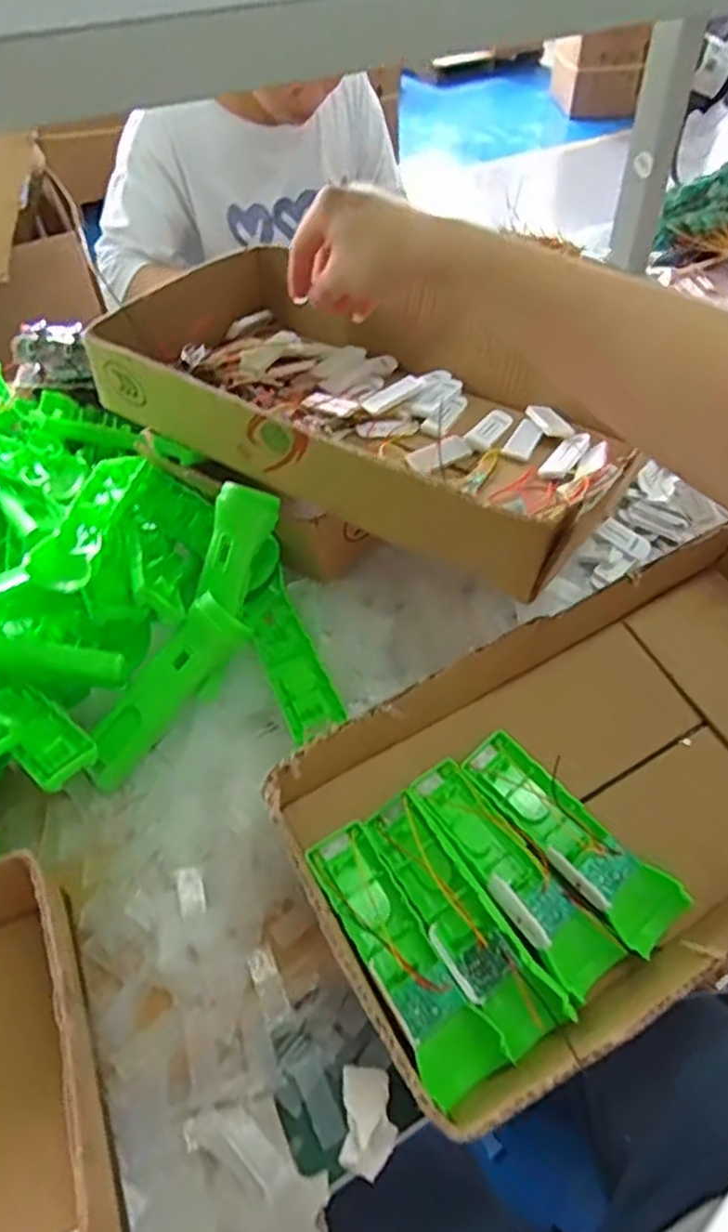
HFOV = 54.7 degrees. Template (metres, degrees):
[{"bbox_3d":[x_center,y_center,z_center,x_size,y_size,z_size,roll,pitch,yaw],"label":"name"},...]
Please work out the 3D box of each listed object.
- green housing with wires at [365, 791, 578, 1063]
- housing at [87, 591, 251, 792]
[{"bbox_3d":[0.058,0.178,0.430,0.041,0.034,0.158,-28,53,-21],"label":"green housing with wires"},{"bbox_3d":[-0.148,0.057,0.518,0.162,0.038,0.034,-51,56,9],"label":"housing"}]

